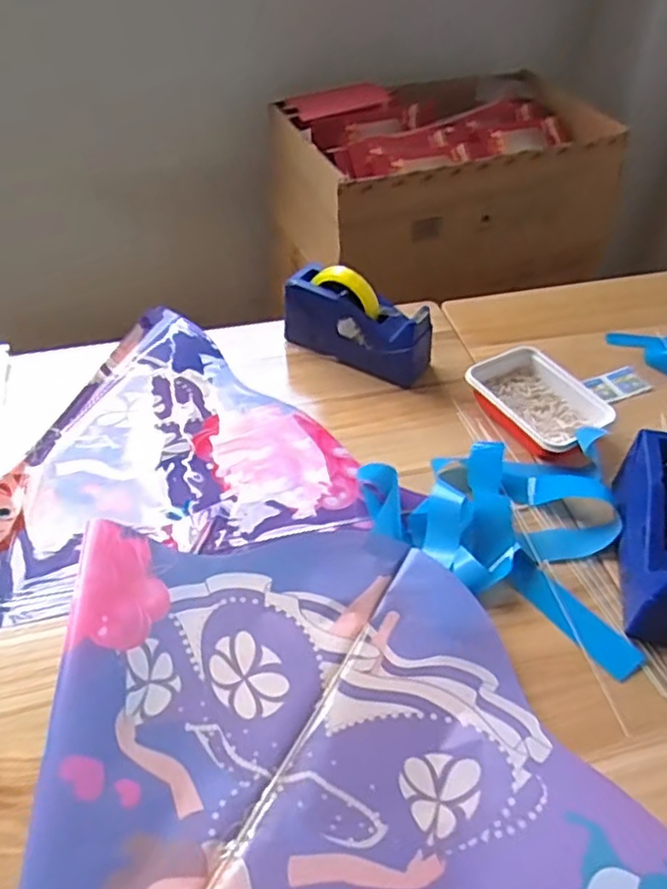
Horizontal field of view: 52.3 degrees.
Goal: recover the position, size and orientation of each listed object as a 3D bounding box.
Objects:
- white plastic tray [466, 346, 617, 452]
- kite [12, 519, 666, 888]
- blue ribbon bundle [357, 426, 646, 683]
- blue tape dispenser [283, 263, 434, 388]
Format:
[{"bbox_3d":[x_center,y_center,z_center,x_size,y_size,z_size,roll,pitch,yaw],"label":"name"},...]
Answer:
[{"bbox_3d":[0.256,-0.051,0.851,0.122,0.036,0.173,-25,52,-23],"label":"white plastic tray"},{"bbox_3d":[0.013,0.245,0.548,0.490,0.065,0.450,-2,46,-3],"label":"kite"},{"bbox_3d":[0.201,0.063,0.729,0.312,0.049,0.230,27,51,22],"label":"blue ribbon bundle"},{"bbox_3d":[0.031,-0.165,0.910,0.202,0.102,0.068,22,50,19],"label":"blue tape dispenser"}]

